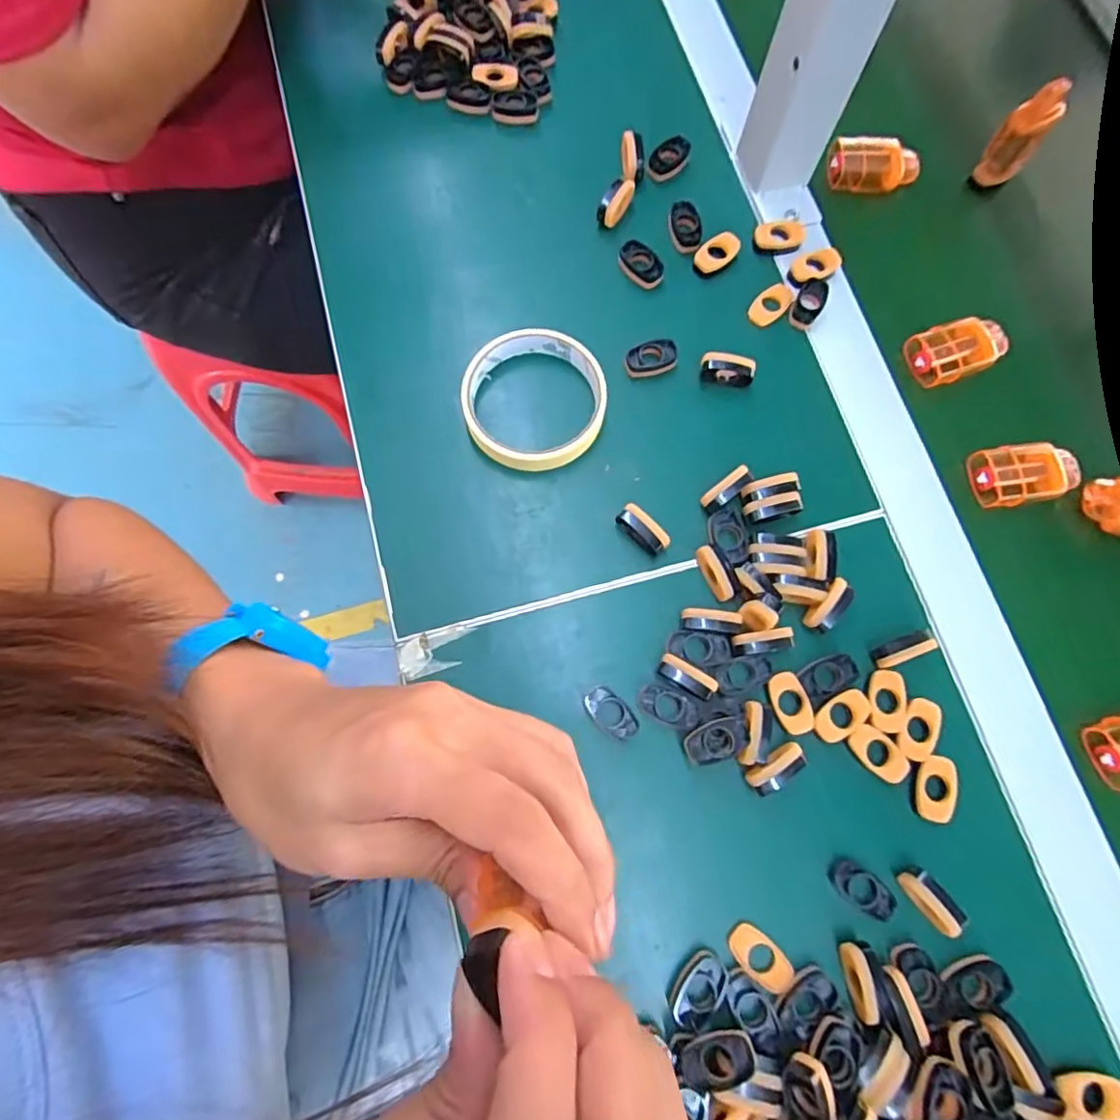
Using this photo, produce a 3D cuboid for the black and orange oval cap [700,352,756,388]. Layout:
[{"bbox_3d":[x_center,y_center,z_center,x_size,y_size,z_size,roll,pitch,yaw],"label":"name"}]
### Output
[{"bbox_3d":[0.103,-0.117,0.371,0.031,0.018,0.012,9,74,3],"label":"black and orange oval cap"}]

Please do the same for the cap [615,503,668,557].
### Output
[{"bbox_3d":[0.048,-0.016,0.348,0.031,0.018,0.013,40,78,11],"label":"cap"}]

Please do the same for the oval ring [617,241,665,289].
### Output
[{"bbox_3d":[0.054,-0.195,0.399,0.017,0.013,0.032,-31,76,-8],"label":"oval ring"}]

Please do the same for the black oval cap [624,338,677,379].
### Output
[{"bbox_3d":[0.057,-0.126,0.378,0.032,0.012,0.018,-9,74,-2],"label":"black oval cap"}]

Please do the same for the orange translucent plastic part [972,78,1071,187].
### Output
[{"bbox_3d":[0.312,-0.288,0.410,0.027,0.064,0.016,37,77,10],"label":"orange translucent plastic part"}]

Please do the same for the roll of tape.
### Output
[{"bbox_3d":[-0.015,-0.096,0.367,0.085,0.023,0.084,0,74,0],"label":"roll of tape"}]

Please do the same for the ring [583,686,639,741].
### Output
[{"bbox_3d":[0.028,0.084,0.326,0.017,0.008,0.033,-42,78,-11],"label":"ring"}]

